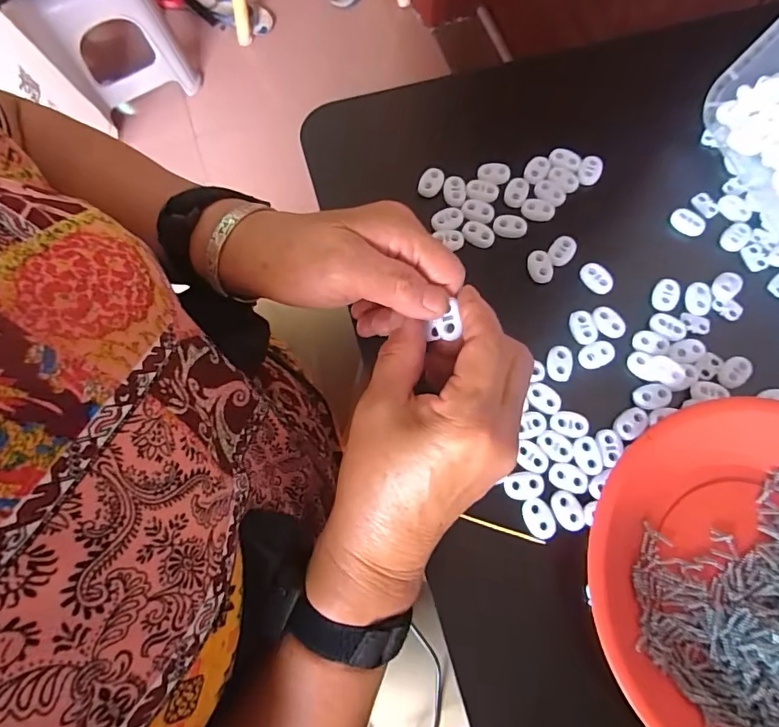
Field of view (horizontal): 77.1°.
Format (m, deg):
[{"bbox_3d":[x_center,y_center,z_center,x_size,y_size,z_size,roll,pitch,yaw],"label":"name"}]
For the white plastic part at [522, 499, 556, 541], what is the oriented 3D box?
[{"bbox_3d":[0.087,0.089,0.280,0.014,0.004,0.024,-27,76,-7],"label":"white plastic part"}]

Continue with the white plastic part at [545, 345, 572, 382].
[{"bbox_3d":[0.107,0.000,0.306,0.017,0.004,0.022,11,74,3],"label":"white plastic part"}]

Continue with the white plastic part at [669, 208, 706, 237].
[{"bbox_3d":[0.206,-0.098,0.336,0.023,0.006,0.016,33,77,9],"label":"white plastic part"}]

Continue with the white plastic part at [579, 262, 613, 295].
[{"bbox_3d":[0.136,-0.056,0.323,0.023,0.004,0.015,43,78,11],"label":"white plastic part"}]

